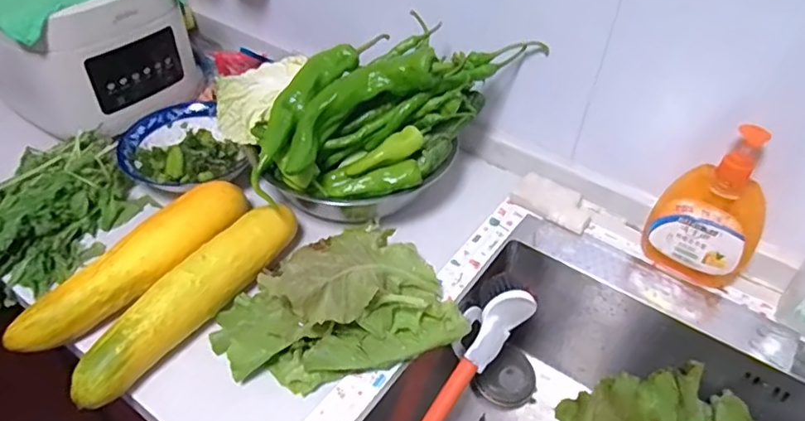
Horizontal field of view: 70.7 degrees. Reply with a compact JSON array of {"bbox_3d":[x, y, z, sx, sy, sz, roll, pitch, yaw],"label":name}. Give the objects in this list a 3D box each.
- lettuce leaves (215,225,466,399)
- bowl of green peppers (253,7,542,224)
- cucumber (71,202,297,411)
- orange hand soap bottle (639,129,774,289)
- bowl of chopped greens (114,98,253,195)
[{"bbox_3d":[-0.061,0.091,0.563,0.231,0.083,0.133,-16,47,-19],"label":"lettuce leaves"},{"bbox_3d":[-0.025,-0.106,0.680,0.308,0.168,0.177,-29,52,-29],"label":"bowl of green peppers"},{"bbox_3d":[-0.211,0.086,0.573,0.058,0.061,0.259,27,48,22],"label":"cucumber"},{"bbox_3d":[0.335,-0.001,0.609,0.105,0.178,0.046,30,49,25],"label":"orange hand soap bottle"},{"bbox_3d":[-0.287,-0.074,0.738,0.153,0.050,0.151,-15,47,-19],"label":"bowl of chopped greens"}]

